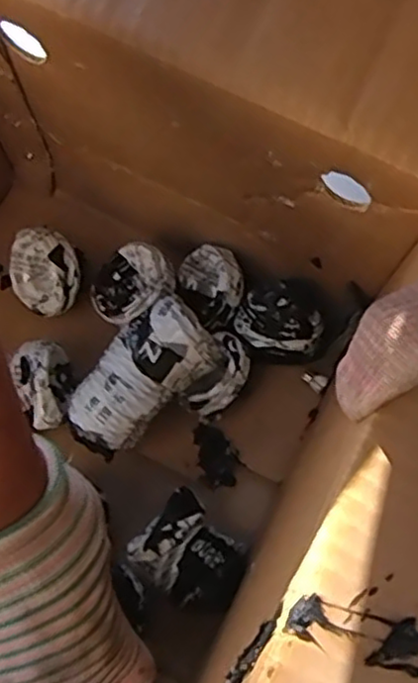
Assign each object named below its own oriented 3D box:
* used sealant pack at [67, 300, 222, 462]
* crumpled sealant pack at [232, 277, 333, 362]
[{"bbox_3d":[-0.037,0.021,0.378,0.046,0.047,0.094,45,98,11],"label":"used sealant pack"},{"bbox_3d":[0.043,-0.010,0.402,0.054,0.045,0.048,-15,75,-4],"label":"crumpled sealant pack"}]

